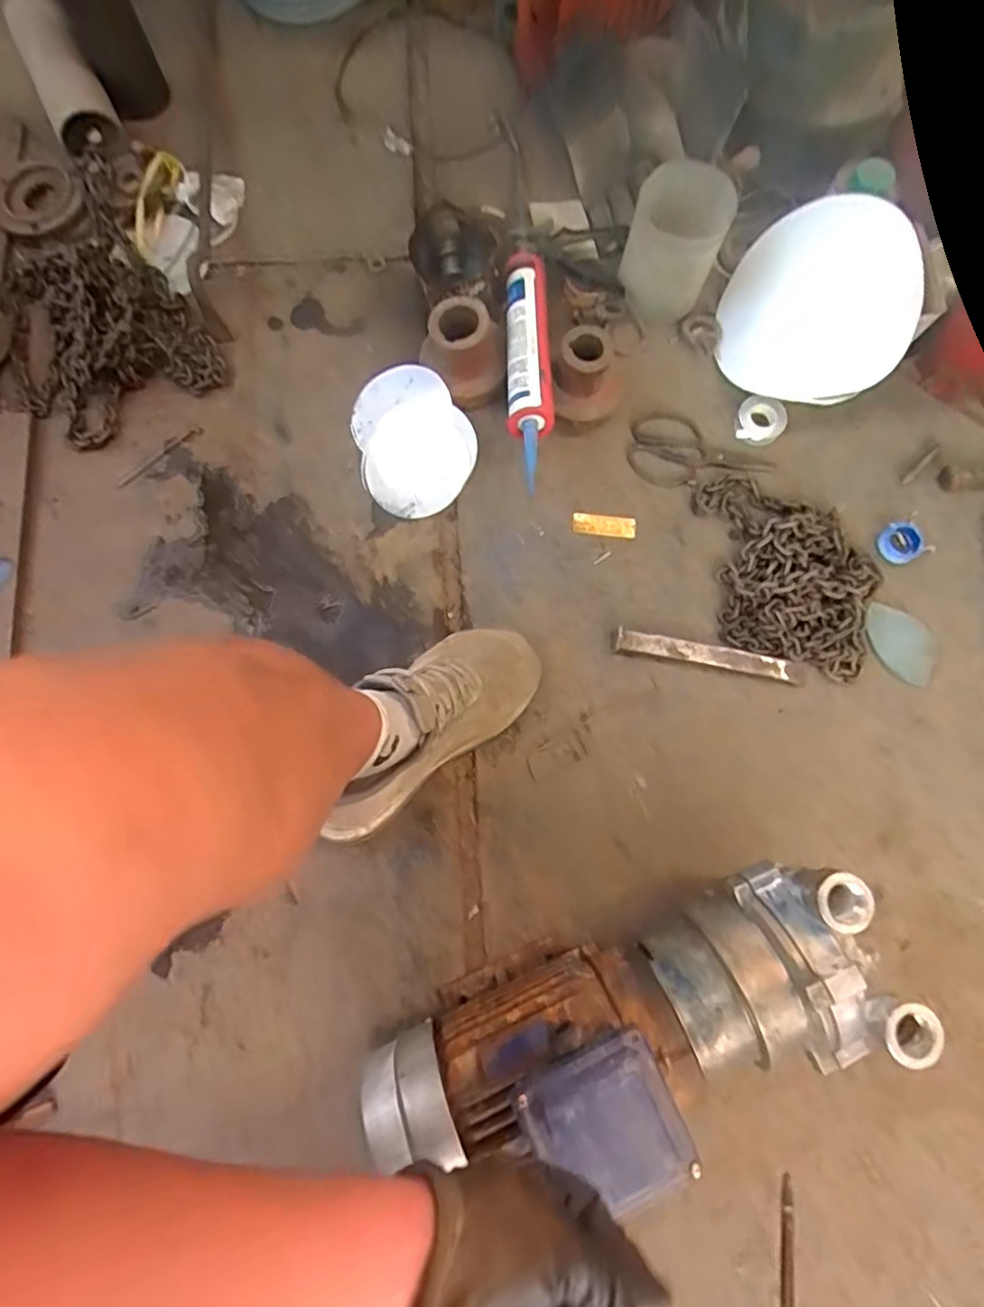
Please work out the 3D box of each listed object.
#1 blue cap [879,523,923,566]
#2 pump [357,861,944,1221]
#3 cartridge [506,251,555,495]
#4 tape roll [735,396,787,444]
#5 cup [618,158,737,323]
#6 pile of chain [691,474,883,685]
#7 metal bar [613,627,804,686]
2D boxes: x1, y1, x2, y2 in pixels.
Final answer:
[{"bbox_3d":[0.503,-0.135,0.778,0.047,0.019,0.048,0,79,-1],"label":"blue cap"},{"bbox_3d":[0.118,0.325,0.556,0.452,0.209,0.163,-16,79,-2],"label":"pump"},{"bbox_3d":[0.043,-0.352,0.759,0.056,0.042,0.308,-2,77,0],"label":"cartridge"},{"bbox_3d":[0.343,-0.295,0.805,0.061,0.019,0.054,22,79,3],"label":"tape roll"},{"bbox_3d":[0.223,-0.505,0.785,0.113,0.125,0.115,20,79,3],"label":"cup"},{"bbox_3d":[0.347,-0.098,0.758,0.232,0.033,0.201,20,79,3],"label":"pile of chain"},{"bbox_3d":[0.254,0.003,0.742,0.222,0.015,0.027,10,78,0],"label":"metal bar"}]

